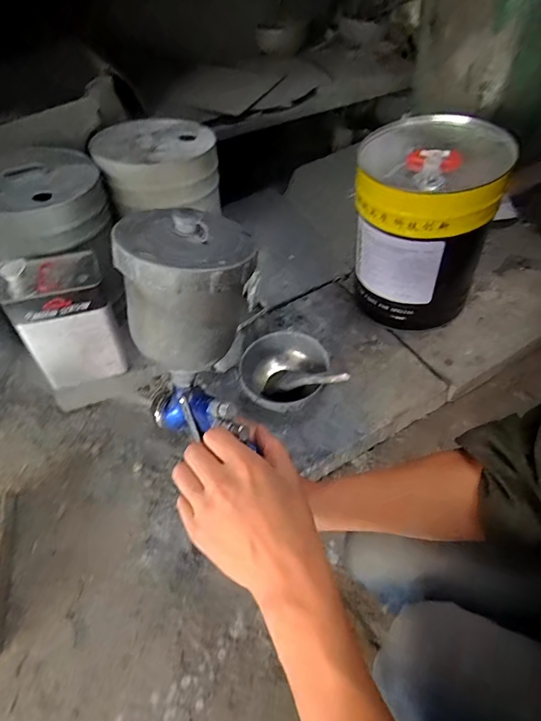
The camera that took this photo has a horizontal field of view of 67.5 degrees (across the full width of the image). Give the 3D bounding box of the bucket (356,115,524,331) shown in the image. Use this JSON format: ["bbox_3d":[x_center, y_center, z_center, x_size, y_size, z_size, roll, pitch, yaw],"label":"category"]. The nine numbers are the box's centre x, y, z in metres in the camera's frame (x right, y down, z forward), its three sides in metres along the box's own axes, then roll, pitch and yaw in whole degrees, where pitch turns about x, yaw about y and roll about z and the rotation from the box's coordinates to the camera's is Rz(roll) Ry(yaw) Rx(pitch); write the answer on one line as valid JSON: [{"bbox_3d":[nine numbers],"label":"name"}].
[{"bbox_3d":[0.304,-0.275,0.875,0.254,0.370,0.281,7,52,11],"label":"bucket"}]

